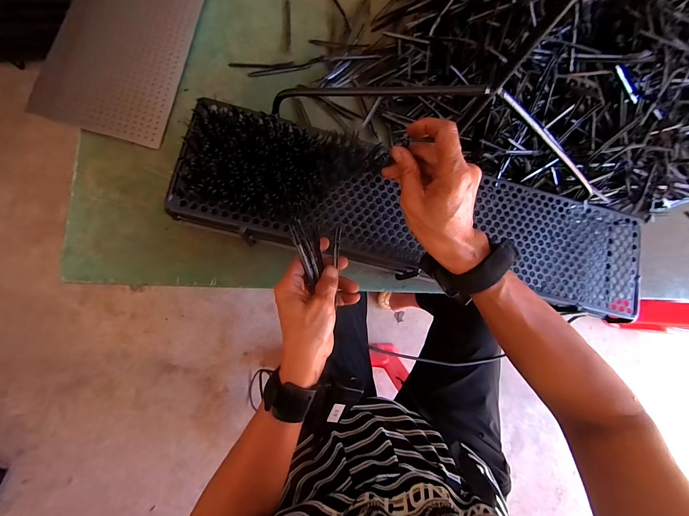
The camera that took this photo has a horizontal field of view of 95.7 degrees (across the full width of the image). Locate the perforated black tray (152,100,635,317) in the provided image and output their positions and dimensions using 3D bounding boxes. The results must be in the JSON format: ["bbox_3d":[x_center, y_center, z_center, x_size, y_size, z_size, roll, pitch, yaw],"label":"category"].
[{"bbox_3d":[0.102,-0.049,0.385,0.581,0.046,0.144,11,83,-8],"label":"perforated black tray"}]

